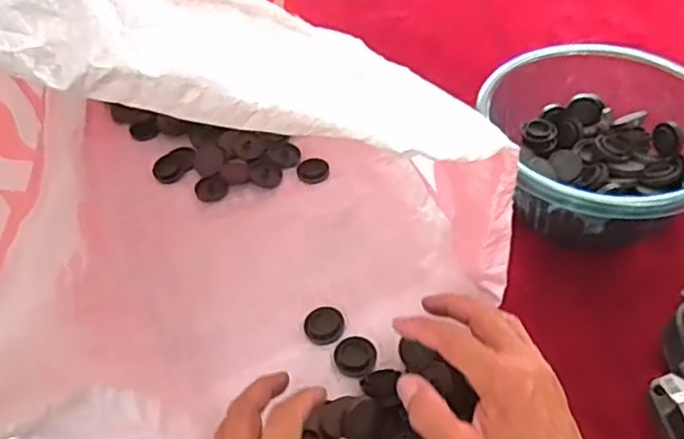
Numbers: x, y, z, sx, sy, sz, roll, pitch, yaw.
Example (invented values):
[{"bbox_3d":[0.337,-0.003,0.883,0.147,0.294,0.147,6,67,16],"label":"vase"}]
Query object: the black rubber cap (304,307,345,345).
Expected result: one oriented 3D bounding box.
[{"bbox_3d":[-0.014,0.086,0.516,0.032,0.010,0.031,-2,48,2],"label":"black rubber cap"}]

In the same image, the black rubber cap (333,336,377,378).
[{"bbox_3d":[0.011,0.107,0.496,0.032,0.004,0.036,-16,49,-11],"label":"black rubber cap"}]

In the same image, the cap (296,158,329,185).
[{"bbox_3d":[-0.029,-0.049,0.642,0.031,0.009,0.028,-16,49,-10],"label":"cap"}]

